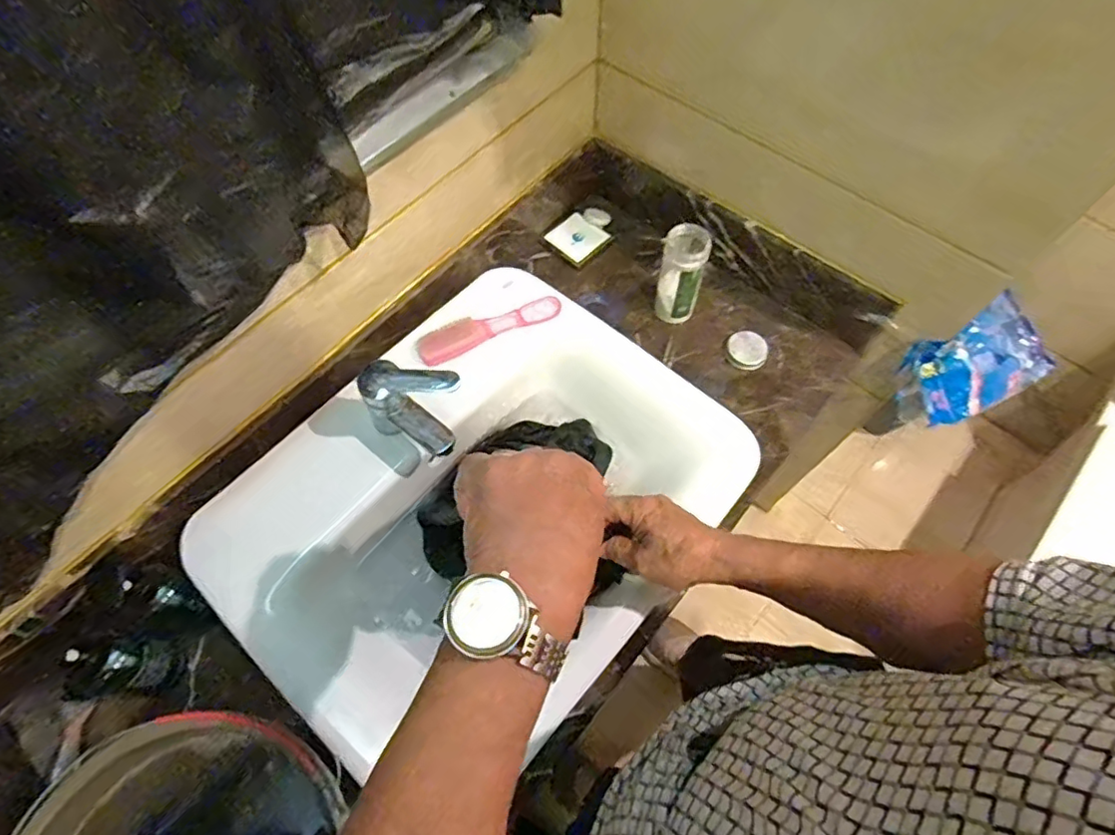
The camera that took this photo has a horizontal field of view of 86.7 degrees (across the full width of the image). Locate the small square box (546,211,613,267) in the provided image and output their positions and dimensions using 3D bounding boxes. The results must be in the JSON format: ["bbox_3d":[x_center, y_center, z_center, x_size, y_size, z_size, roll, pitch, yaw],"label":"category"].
[{"bbox_3d":[0.034,-0.296,0.978,0.081,0.015,0.087,42,71,18],"label":"small square box"}]

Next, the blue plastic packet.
[{"bbox_3d":[0.599,-0.084,0.849,0.232,0.056,0.142,-25,106,-6],"label":"blue plastic packet"}]

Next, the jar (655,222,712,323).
[{"bbox_3d":[0.176,-0.202,0.848,0.061,0.147,0.060,0,64,0],"label":"jar"}]

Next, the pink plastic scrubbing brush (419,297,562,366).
[{"bbox_3d":[-0.089,-0.119,0.778,0.194,0.039,0.034,-22,66,-10],"label":"pink plastic scrubbing brush"}]

